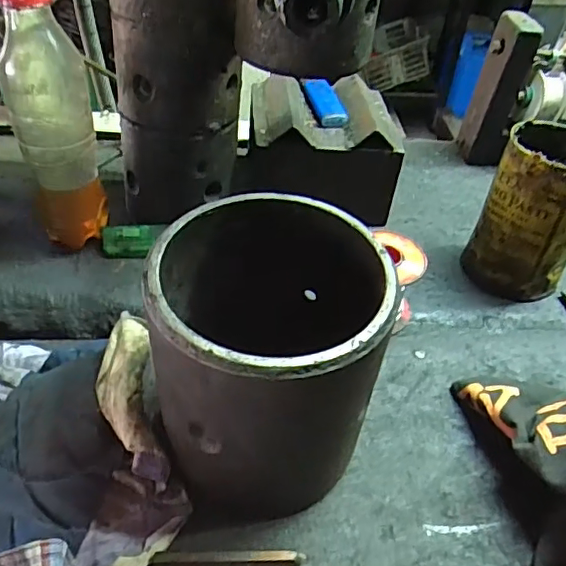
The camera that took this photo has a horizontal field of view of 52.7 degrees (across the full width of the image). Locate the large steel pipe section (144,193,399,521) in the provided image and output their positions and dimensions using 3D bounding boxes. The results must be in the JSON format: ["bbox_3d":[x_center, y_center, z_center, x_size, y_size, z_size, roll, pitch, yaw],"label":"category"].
[{"bbox_3d":[-0.005,0.038,0.287,0.111,0.128,0.114,1,40,-7],"label":"large steel pipe section"}]

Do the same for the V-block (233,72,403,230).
[{"bbox_3d":[0.028,-0.116,0.498,0.129,0.091,0.107,-1,40,-10],"label":"V-block"}]

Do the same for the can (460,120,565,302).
[{"bbox_3d":[0.188,-0.051,0.428,0.067,0.115,0.073,3,39,-3],"label":"can"}]

